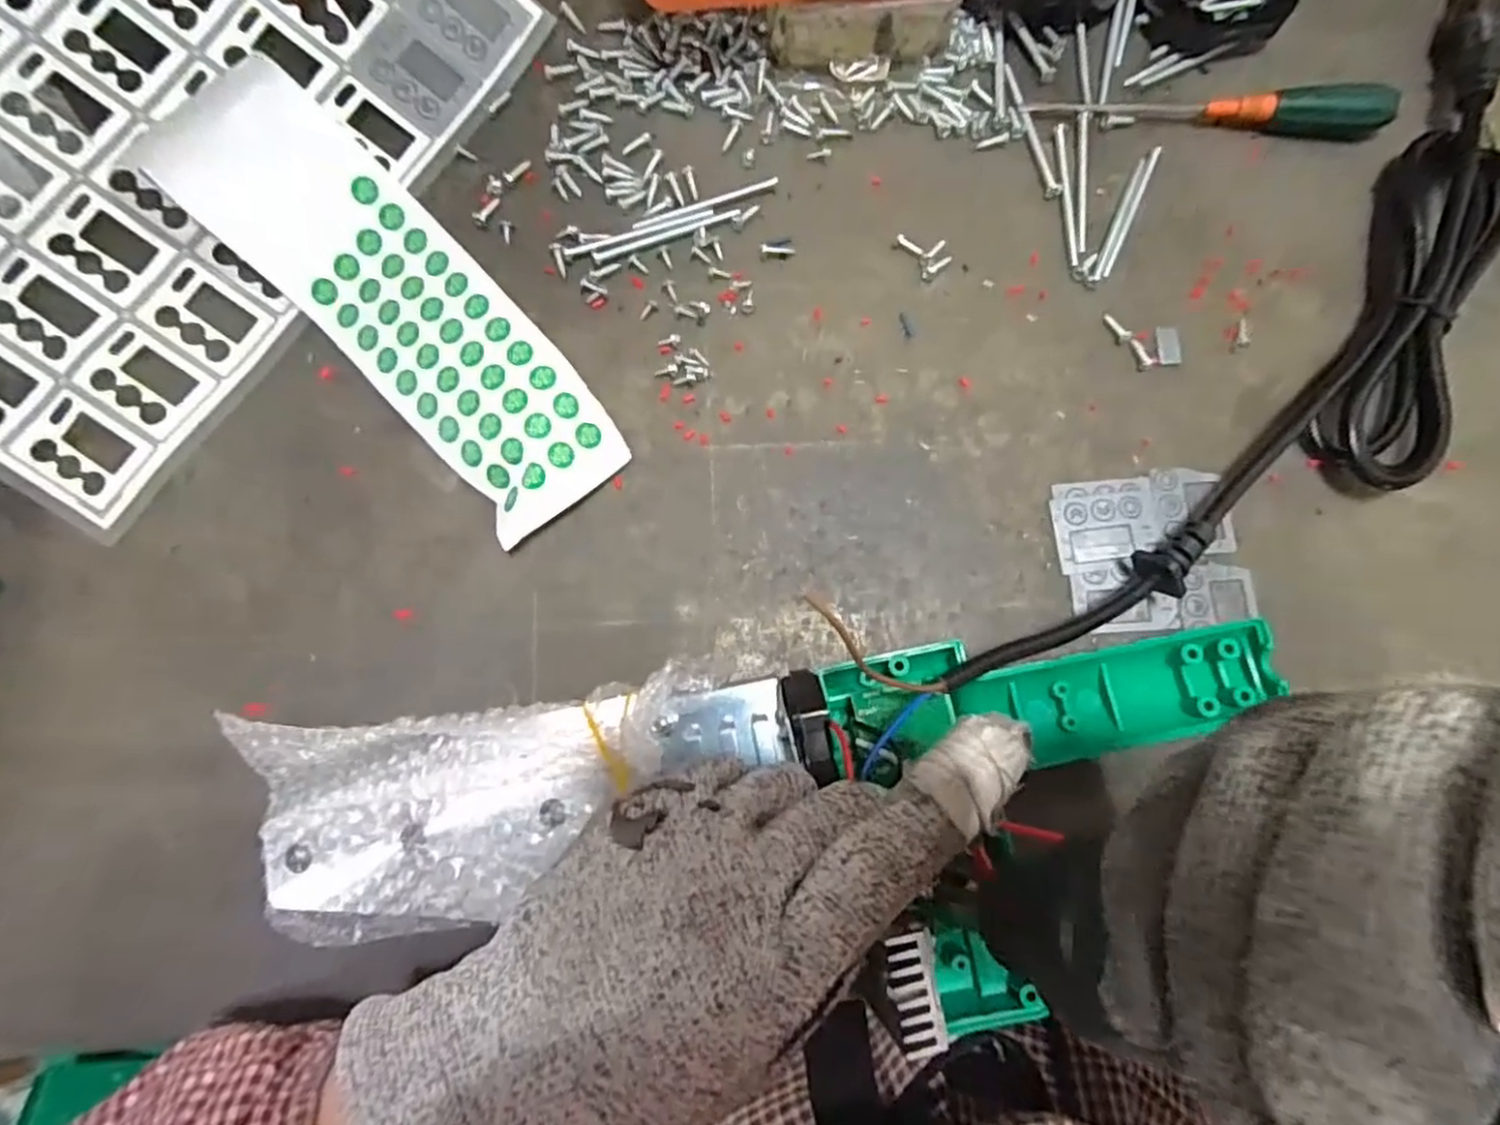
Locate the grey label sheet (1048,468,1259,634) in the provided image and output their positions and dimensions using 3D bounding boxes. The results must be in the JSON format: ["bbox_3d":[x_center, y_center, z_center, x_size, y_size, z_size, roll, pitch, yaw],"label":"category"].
[{"bbox_3d":[0.153,-0.004,0.271,0.068,0.005,0.060,-7,83,-3],"label":"grey label sheet"}]

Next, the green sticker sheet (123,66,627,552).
[{"bbox_3d":[-0.134,-0.101,0.268,0.063,0.017,0.209,-43,86,-6],"label":"green sticker sheet"}]

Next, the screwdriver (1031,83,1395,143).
[{"bbox_3d":[0.189,-0.187,0.291,0.141,0.017,0.014,2,83,-2],"label":"screwdriver"}]

